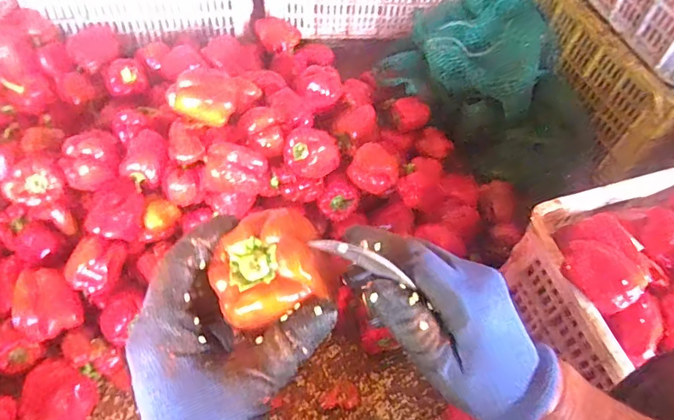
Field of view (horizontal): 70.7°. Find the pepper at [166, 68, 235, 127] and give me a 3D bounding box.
[{"bbox_3d":[-0.235,-0.200,0.828,0.113,0.072,0.090,-10,57,-12],"label":"pepper"}]

